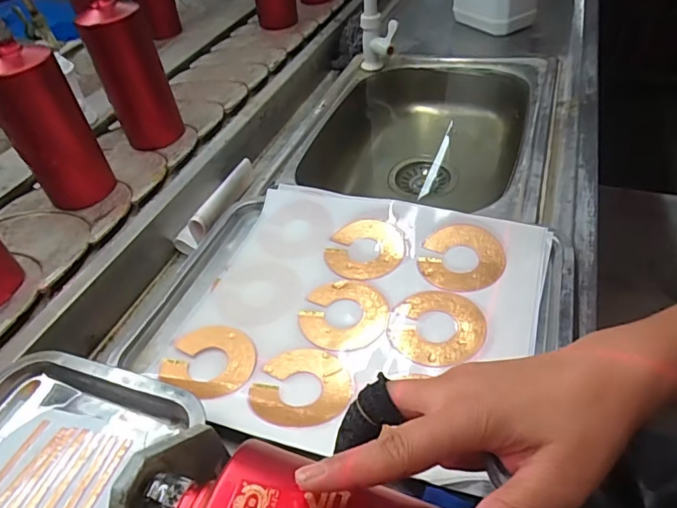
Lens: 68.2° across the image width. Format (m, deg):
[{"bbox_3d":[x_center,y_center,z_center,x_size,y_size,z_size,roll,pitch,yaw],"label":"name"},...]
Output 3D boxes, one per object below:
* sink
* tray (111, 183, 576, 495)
[{"bbox_3d":[0.132,-0.157,0.768,0.331,0.143,0.428,11,49,16],"label":"sink"},{"bbox_3d":[-0.002,0.045,0.469,0.381,0.033,0.284,14,47,20],"label":"tray"}]

